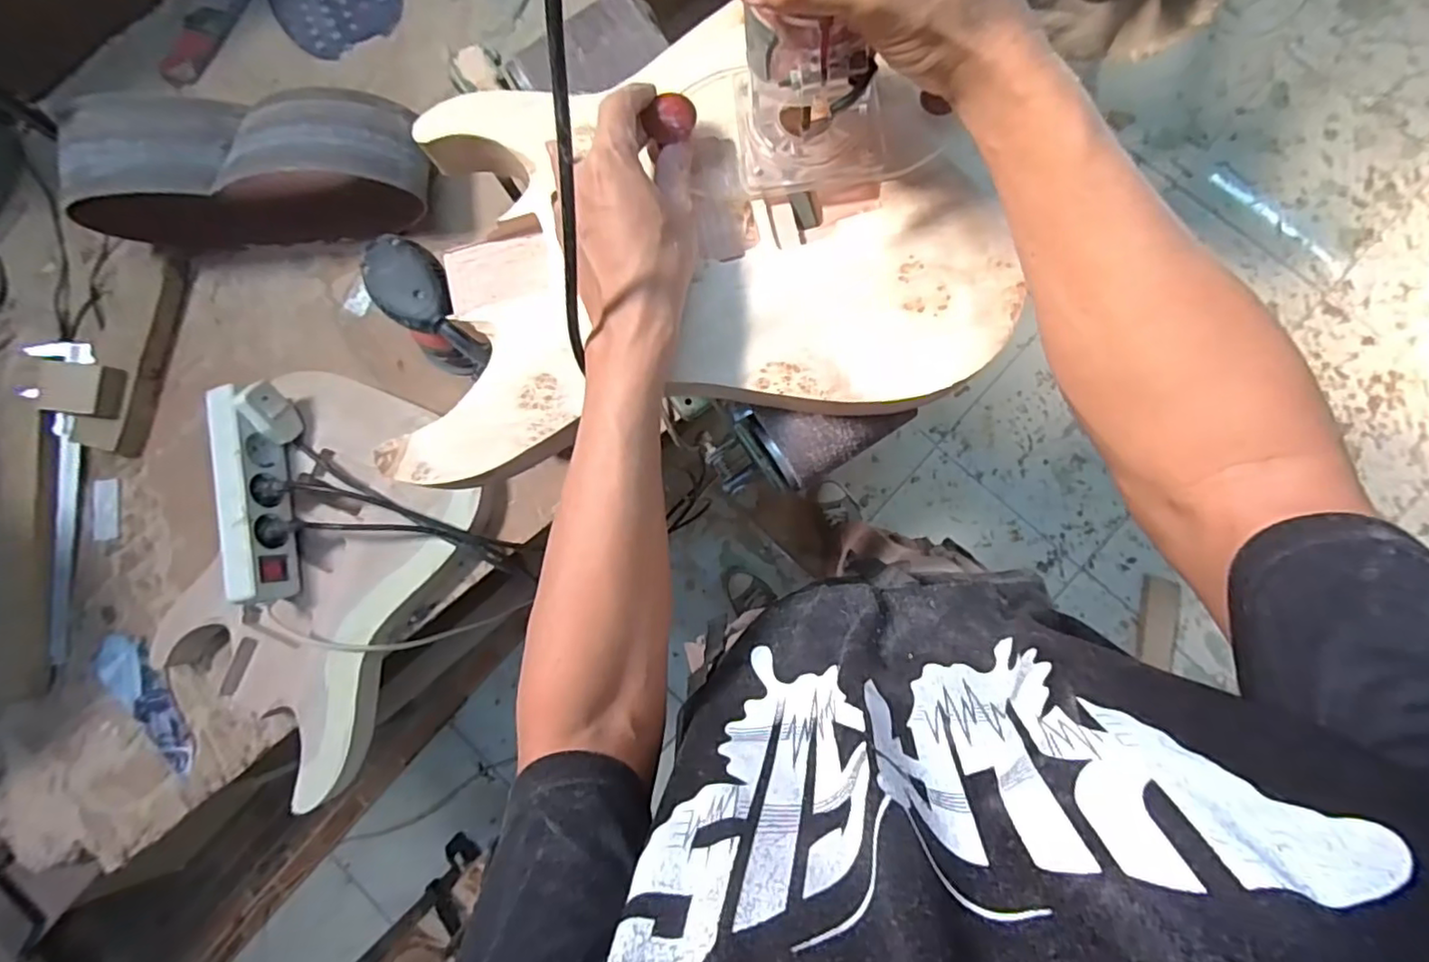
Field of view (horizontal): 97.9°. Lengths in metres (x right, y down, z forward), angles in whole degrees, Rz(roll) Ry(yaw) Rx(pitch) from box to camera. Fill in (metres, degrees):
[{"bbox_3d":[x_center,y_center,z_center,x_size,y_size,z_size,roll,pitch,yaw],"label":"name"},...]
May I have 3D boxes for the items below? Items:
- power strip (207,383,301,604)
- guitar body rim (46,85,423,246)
[{"bbox_3d":[-0.488,0.015,0.665,0.056,0.060,0.226,-11,84,3],"label":"power strip"},{"bbox_3d":[-0.509,-0.354,0.695,0.368,0.172,0.118,-2,84,4],"label":"guitar body rim"}]

